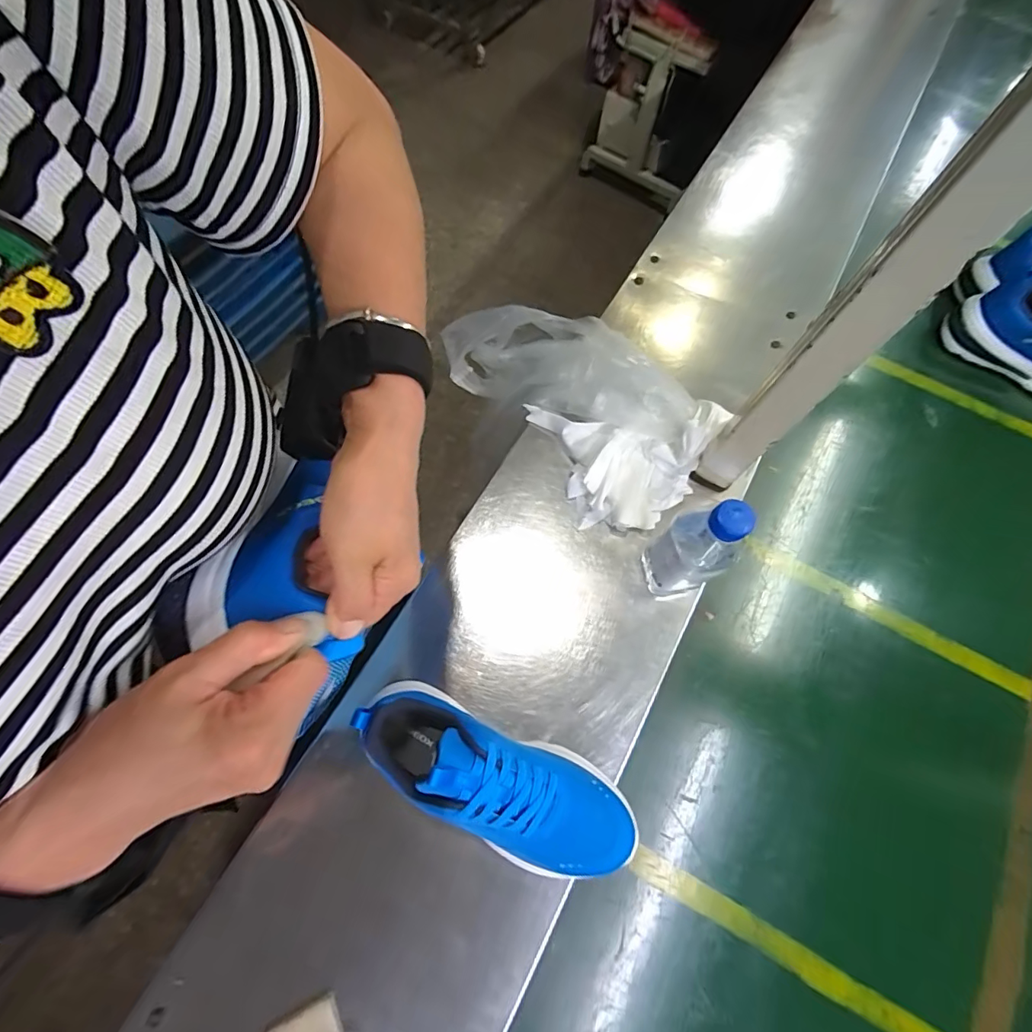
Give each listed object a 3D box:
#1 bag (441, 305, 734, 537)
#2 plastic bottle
[{"bbox_3d":[0.048,-0.165,0.614,0.176,0.141,0.408,-36,56,-14],"label":"bag"},{"bbox_3d":[0.173,0.030,0.452,0.067,0.153,0.056,-26,73,-11],"label":"plastic bottle"}]

